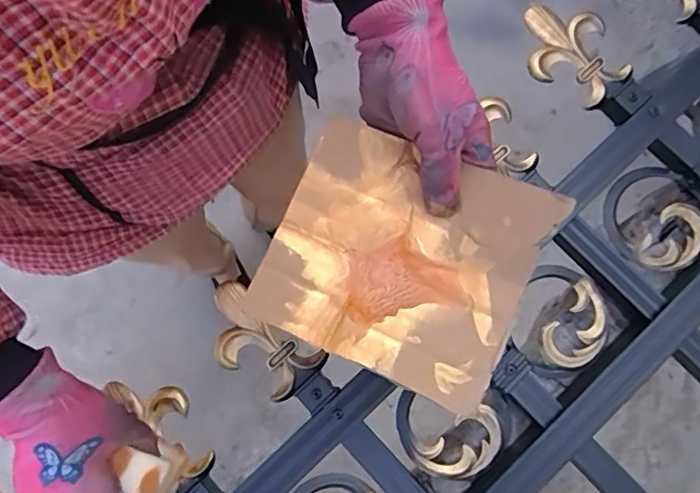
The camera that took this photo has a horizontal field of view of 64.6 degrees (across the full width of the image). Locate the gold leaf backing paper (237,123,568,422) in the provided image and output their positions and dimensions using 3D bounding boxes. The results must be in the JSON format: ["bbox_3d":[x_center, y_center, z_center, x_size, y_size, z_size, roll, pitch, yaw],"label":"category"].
[{"bbox_3d":[0.030,0.006,0.333,0.149,0.028,0.135,25,80,5],"label":"gold leaf backing paper"}]

